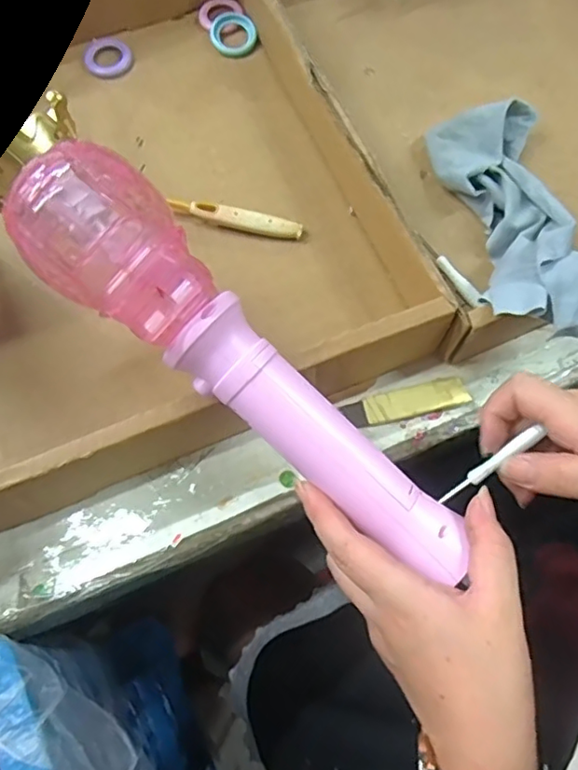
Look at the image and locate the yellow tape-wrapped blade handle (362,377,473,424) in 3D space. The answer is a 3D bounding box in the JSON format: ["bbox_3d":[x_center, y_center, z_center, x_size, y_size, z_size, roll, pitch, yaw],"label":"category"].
[{"bbox_3d":[0.082,0.009,0.372,0.066,0.007,0.021,-12,71,-4],"label":"yellow tape-wrapped blade handle"}]

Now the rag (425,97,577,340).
[{"bbox_3d":[0.148,-0.110,0.382,0.076,0.053,0.193,-4,56,-1],"label":"rag"}]

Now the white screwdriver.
[{"bbox_3d":[0.107,0.044,0.310,0.062,0.006,0.007,-41,74,9],"label":"white screwdriver"}]

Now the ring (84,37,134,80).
[{"bbox_3d":[-0.146,-0.265,0.467,0.038,0.006,0.038,0,71,0],"label":"ring"}]

